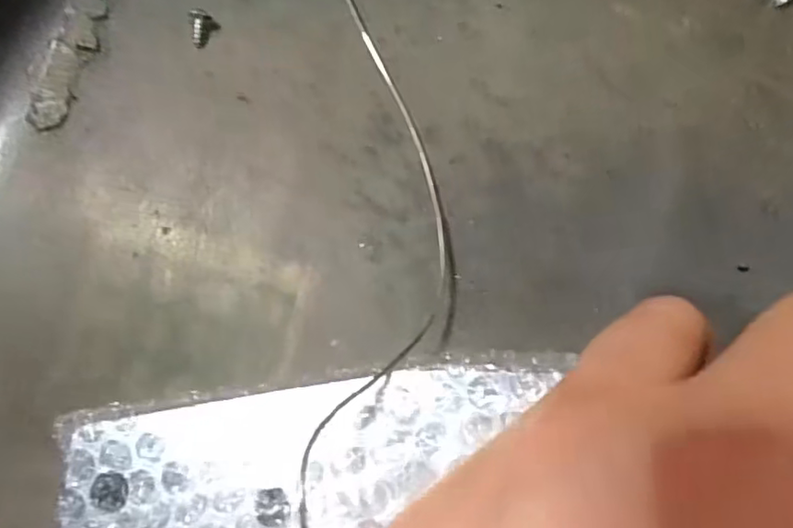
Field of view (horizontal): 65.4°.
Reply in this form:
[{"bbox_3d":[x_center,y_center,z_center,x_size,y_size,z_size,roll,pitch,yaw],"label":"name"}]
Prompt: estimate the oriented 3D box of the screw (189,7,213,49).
[{"bbox_3d":[-0.053,-0.065,0.169,0.005,0.004,0.010,-6,82,2],"label":"screw"}]

